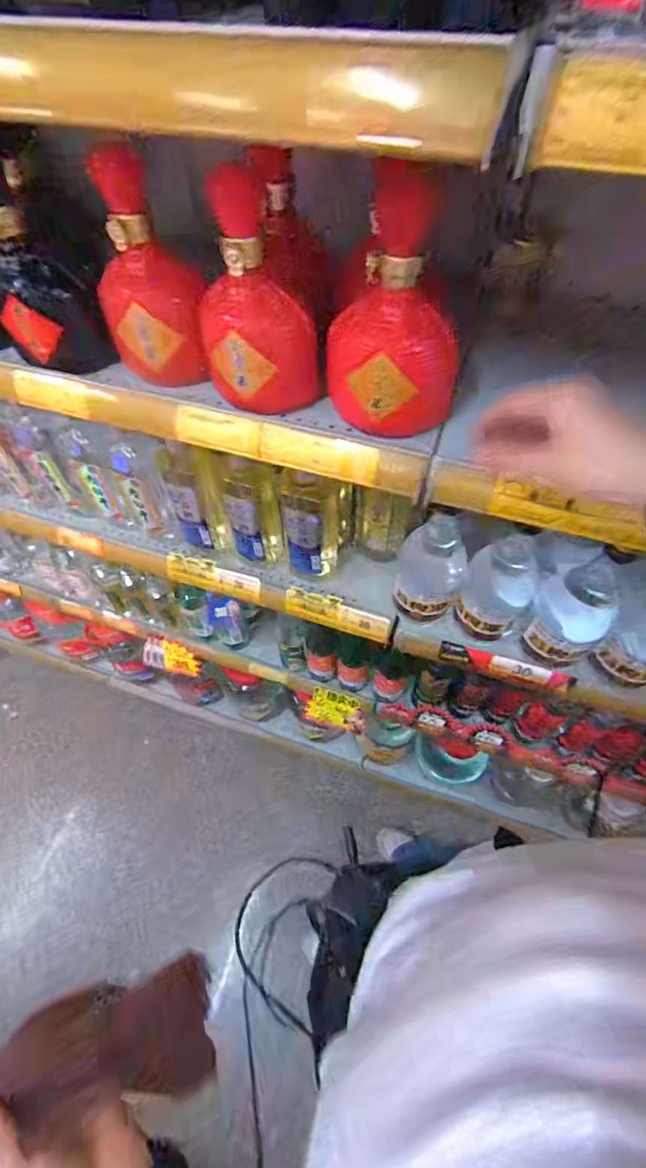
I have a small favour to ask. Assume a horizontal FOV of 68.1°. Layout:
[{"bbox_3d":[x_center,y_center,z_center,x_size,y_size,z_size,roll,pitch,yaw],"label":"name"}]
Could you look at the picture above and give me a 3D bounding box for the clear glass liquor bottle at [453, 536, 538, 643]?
[{"bbox_3d":[0.230,0.007,0.629,0.088,0.125,0.083,-1,60,1],"label":"clear glass liquor bottle"}]

